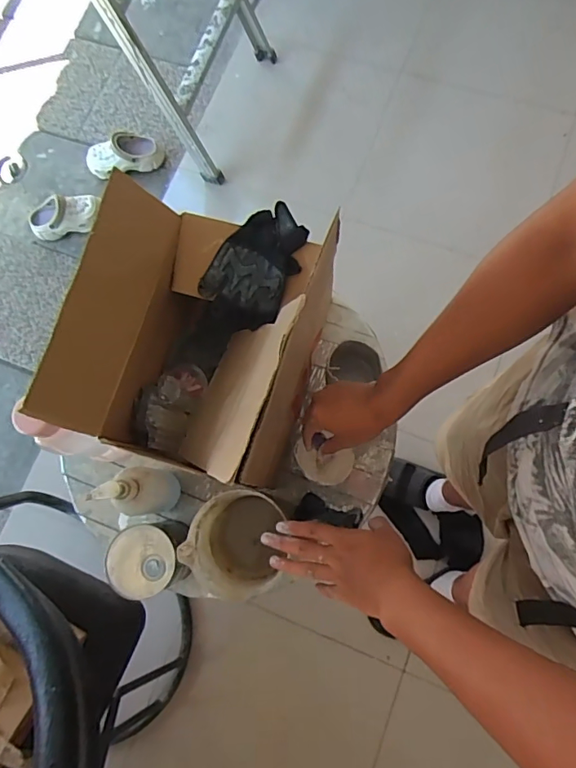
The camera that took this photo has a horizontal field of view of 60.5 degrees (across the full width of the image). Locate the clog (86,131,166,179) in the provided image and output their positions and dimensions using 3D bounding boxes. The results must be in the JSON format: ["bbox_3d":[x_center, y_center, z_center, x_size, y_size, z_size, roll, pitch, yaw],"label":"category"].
[{"bbox_3d":[-0.554,-0.771,1.678,0.256,0.122,0.096,-22,76,-5],"label":"clog"}]

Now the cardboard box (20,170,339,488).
[{"bbox_3d":[-0.125,-0.067,0.725,0.287,0.301,0.371,17,76,5],"label":"cardboard box"}]

